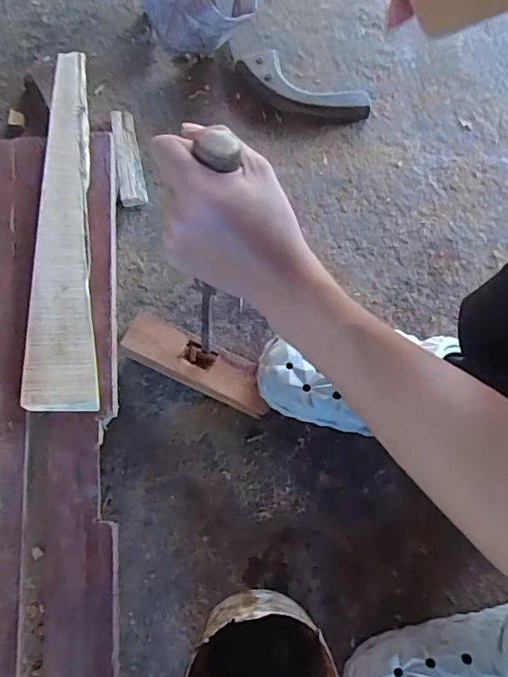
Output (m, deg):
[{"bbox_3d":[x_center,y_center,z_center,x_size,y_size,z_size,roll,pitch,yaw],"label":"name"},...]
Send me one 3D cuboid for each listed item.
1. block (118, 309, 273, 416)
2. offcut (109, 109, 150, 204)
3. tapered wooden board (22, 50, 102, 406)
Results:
[{"bbox_3d":[-0.056,0.027,0.533,0.158,0.045,0.052,26,73,7],"label":"block"},{"bbox_3d":[-0.149,-0.215,0.611,0.028,0.024,0.118,-11,75,-5],"label":"offcut"},{"bbox_3d":[-0.170,-0.113,0.477,0.055,0.012,0.356,-2,72,-2],"label":"tapered wooden board"}]

